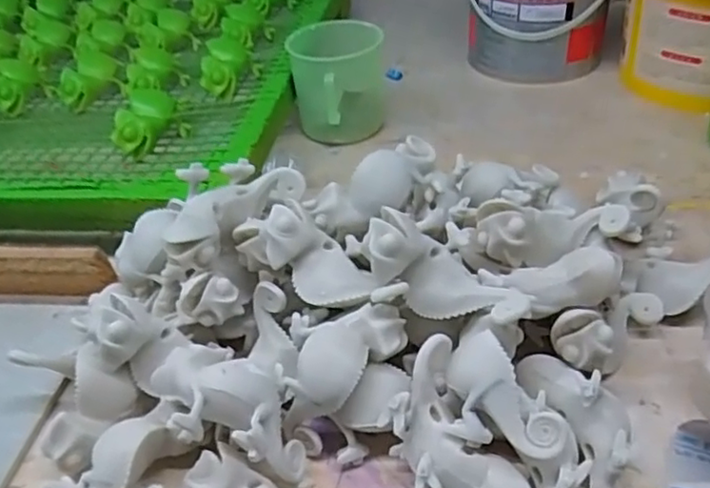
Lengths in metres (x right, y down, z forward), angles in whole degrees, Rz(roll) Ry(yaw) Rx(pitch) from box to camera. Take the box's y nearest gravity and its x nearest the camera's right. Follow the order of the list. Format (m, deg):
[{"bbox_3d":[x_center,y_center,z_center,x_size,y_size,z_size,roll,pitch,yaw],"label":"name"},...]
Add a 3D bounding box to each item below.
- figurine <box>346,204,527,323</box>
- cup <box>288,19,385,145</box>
[{"bbox_3d":[0.047,0.018,0.376,0.101,0.039,0.035,30,47,5],"label":"figurine"},{"bbox_3d":[-0.016,-0.164,0.663,0.093,0.097,0.112,-3,40,2],"label":"cup"}]

